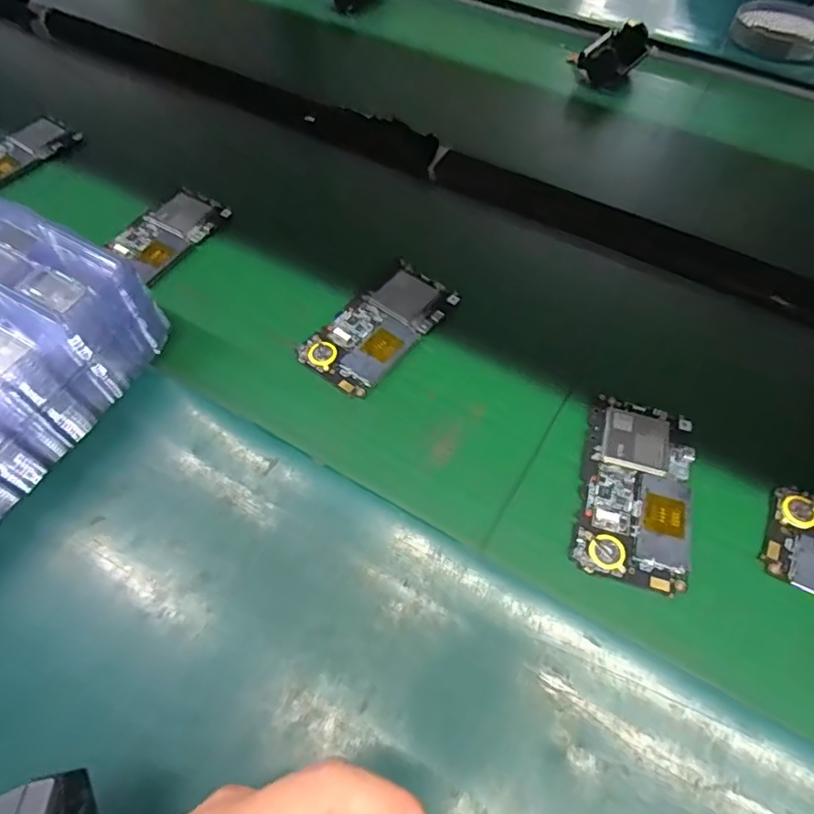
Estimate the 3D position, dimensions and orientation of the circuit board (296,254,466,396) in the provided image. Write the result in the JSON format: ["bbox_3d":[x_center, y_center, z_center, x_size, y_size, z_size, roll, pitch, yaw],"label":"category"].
[{"bbox_3d":[-0.020,-0.064,0.420,0.063,0.009,0.123,34,62,22],"label":"circuit board"}]

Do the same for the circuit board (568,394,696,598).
[{"bbox_3d":[0.146,0.051,0.352,0.066,0.013,0.122,13,56,10],"label":"circuit board"}]

